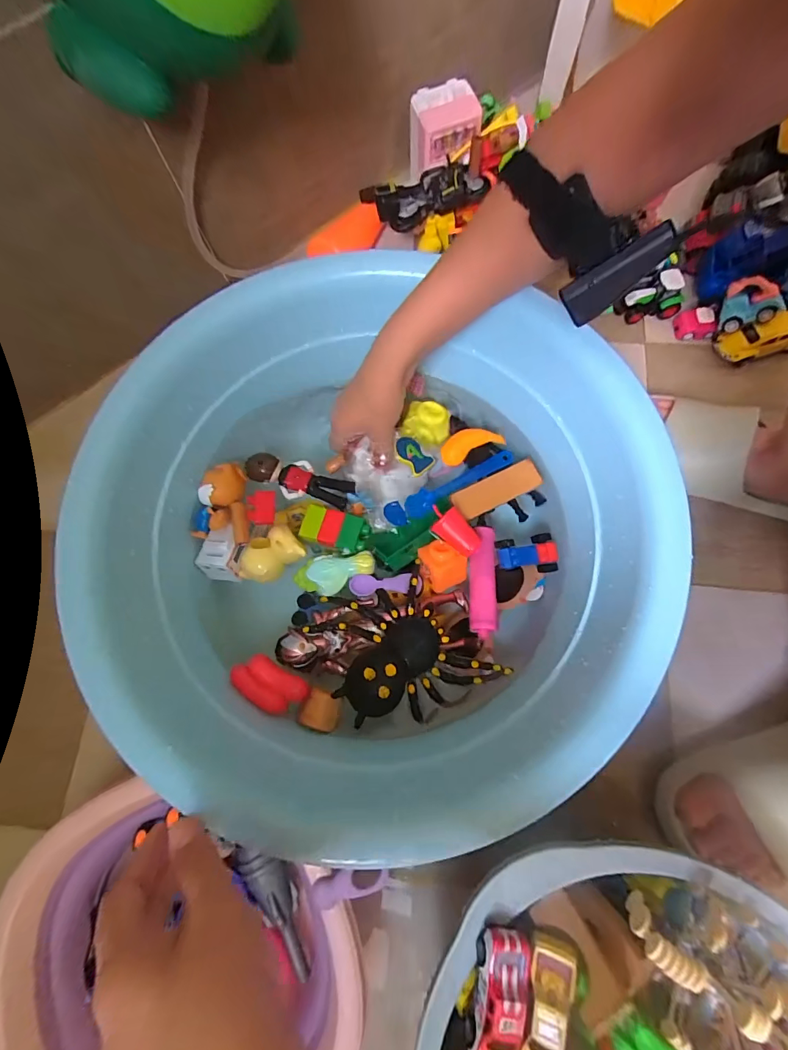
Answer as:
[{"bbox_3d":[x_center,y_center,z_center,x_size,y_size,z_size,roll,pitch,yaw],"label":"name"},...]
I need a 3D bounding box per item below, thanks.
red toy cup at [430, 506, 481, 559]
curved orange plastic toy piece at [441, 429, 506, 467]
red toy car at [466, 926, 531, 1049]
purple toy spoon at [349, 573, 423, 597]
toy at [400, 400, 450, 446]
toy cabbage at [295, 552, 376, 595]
[{"bbox_3d":[0.056,0.005,0.385,0.053,0.022,0.028,43,80,12],"label":"red toy cup"},{"bbox_3d":[0.077,-0.082,0.413,0.066,0.018,0.026,-29,75,-6],"label":"curved orange plastic toy piece"},{"bbox_3d":[0.067,0.299,0.264,0.031,0.026,0.067,13,75,6],"label":"red toy car"},{"bbox_3d":[-0.008,0.055,0.387,0.066,0.005,0.019,-3,74,1],"label":"purple toy spoon"},{"bbox_3d":[0.033,-0.105,0.425,0.045,0.018,0.046,0,74,2],"label":"toy"},{"bbox_3d":[-0.057,0.048,0.397,0.078,0.019,0.036,-5,74,0],"label":"toy cabbage"}]

